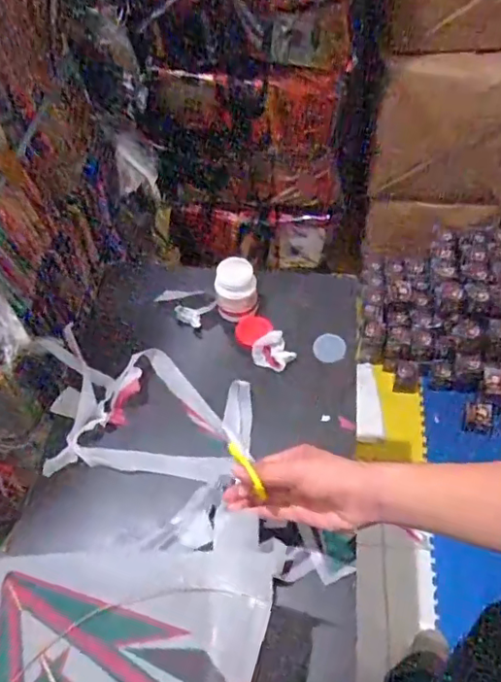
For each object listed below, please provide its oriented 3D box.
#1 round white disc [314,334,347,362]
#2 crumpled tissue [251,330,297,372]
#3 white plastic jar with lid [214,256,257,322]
[{"bbox_3d":[0.113,0.011,0.788,0.045,0.041,0.007,12,16,6],"label":"round white disc"},{"bbox_3d":[0.030,0.015,0.776,0.051,0.017,0.055,-25,57,-12],"label":"crumpled tissue"},{"bbox_3d":[-0.023,-0.073,0.789,0.062,0.071,0.053,-14,56,-5],"label":"white plastic jar with lid"}]

